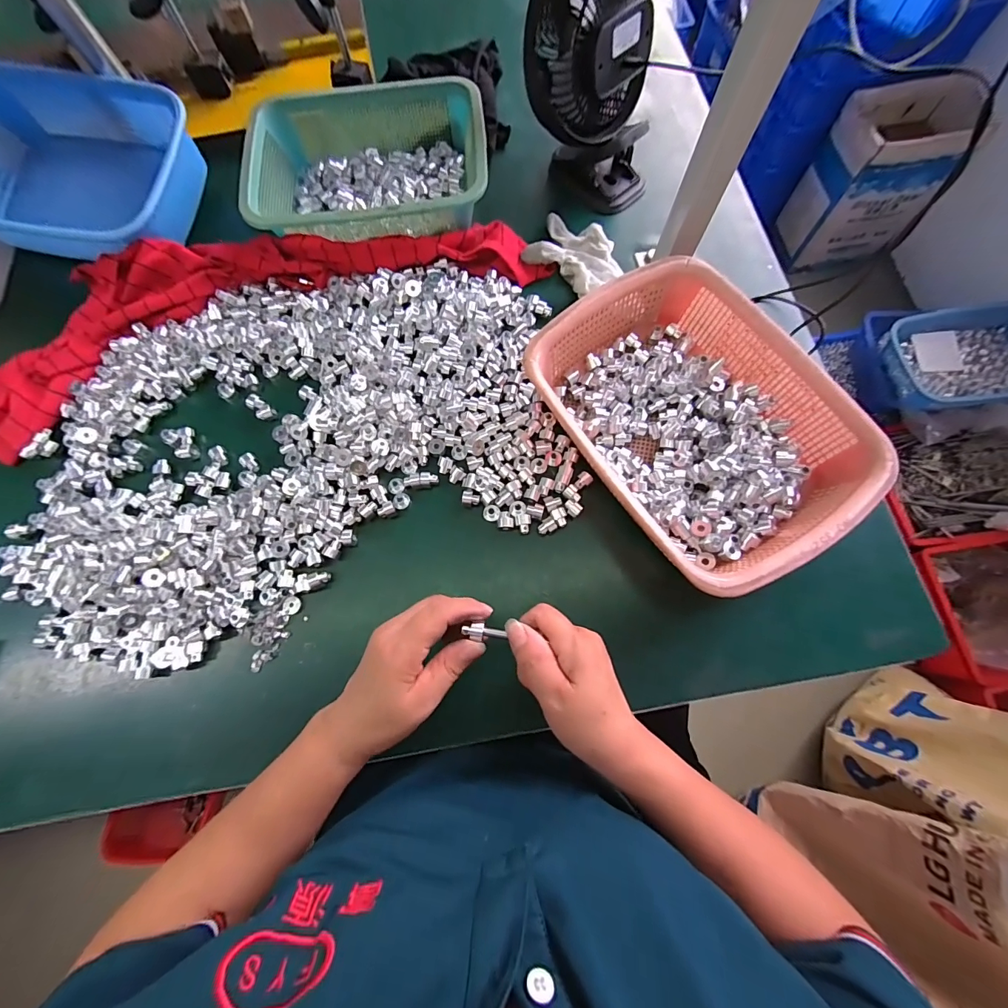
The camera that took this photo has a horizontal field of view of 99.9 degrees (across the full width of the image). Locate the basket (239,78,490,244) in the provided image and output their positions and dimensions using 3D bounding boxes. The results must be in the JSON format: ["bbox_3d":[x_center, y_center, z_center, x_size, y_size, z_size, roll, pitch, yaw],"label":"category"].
[{"bbox_3d":[-0.155,-0.399,0.496,0.265,0.058,0.195,1,74,1],"label":"basket"}]

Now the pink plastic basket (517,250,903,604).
[{"bbox_3d":[0.176,-0.078,0.403,0.217,0.073,0.290,-30,76,-8],"label":"pink plastic basket"}]

